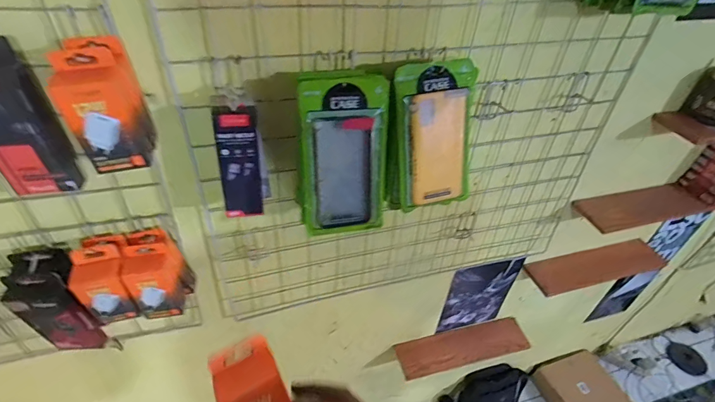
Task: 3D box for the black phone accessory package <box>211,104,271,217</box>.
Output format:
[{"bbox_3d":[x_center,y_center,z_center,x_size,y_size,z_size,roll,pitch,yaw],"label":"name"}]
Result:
[{"bbox_3d":[-0.150,-0.048,0.511,0.055,0.158,0.044,0,41,-7],"label":"black phone accessory package"}]

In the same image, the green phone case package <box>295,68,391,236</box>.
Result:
[{"bbox_3d":[-0.017,-0.058,0.525,0.128,0.221,0.020,-6,25,-13],"label":"green phone case package"}]

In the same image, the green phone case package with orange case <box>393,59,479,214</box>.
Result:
[{"bbox_3d":[0.115,-0.090,0.561,0.121,0.210,0.019,-11,25,-11],"label":"green phone case package with orange case"}]

